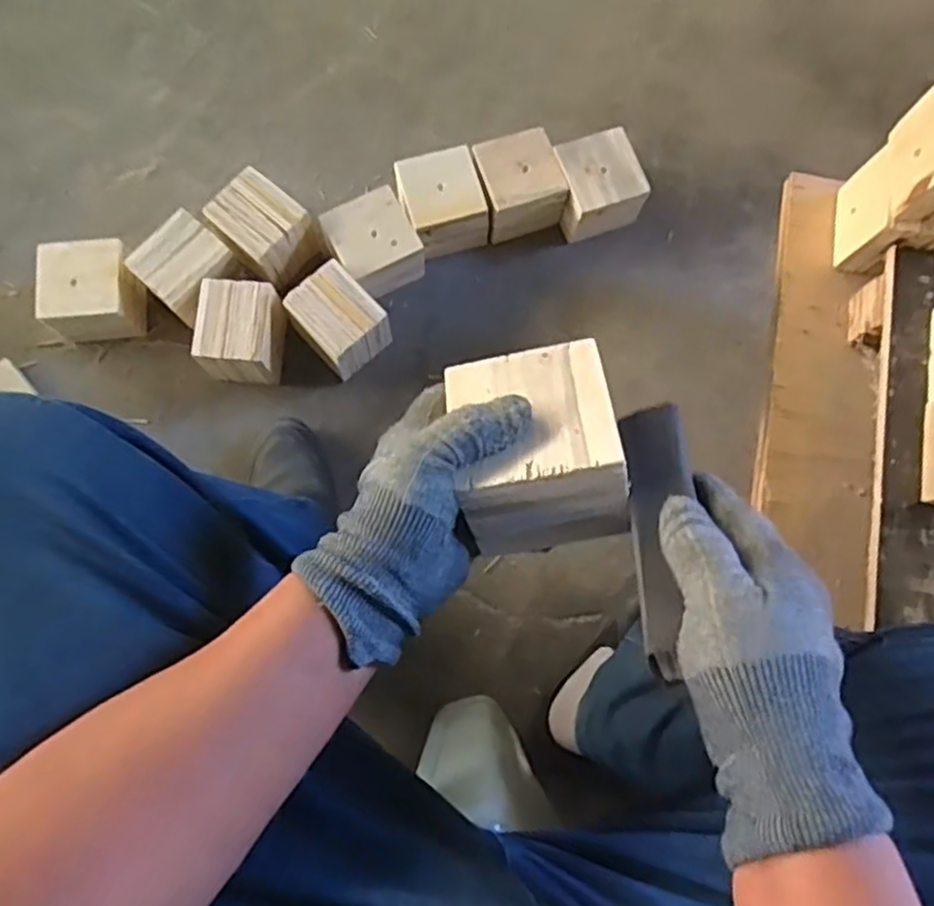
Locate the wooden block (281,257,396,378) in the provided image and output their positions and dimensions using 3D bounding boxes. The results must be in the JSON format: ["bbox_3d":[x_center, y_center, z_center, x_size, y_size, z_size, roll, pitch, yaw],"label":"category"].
[{"bbox_3d":[-0.149,-0.152,0.849,0.083,0.101,0.101,-41,82,-7],"label":"wooden block"}]

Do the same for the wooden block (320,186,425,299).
[{"bbox_3d":[-0.113,-0.249,0.887,0.096,0.082,0.105,-28,81,-5],"label":"wooden block"}]

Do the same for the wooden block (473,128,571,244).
[{"bbox_3d":[0.065,-0.331,0.910,0.096,0.085,0.104,-16,77,-3],"label":"wooden block"}]

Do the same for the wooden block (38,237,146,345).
[{"bbox_3d":[-0.440,-0.188,0.859,0.102,0.085,0.106,0,79,0],"label":"wooden block"}]

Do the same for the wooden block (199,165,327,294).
[{"bbox_3d":[-0.244,-0.264,0.873,0.099,0.100,0.090,39,80,9],"label":"wooden block"}]

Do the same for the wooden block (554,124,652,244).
[{"bbox_3d":[0.163,-0.332,0.910,0.098,0.086,0.098,-19,77,-4],"label":"wooden block"}]

